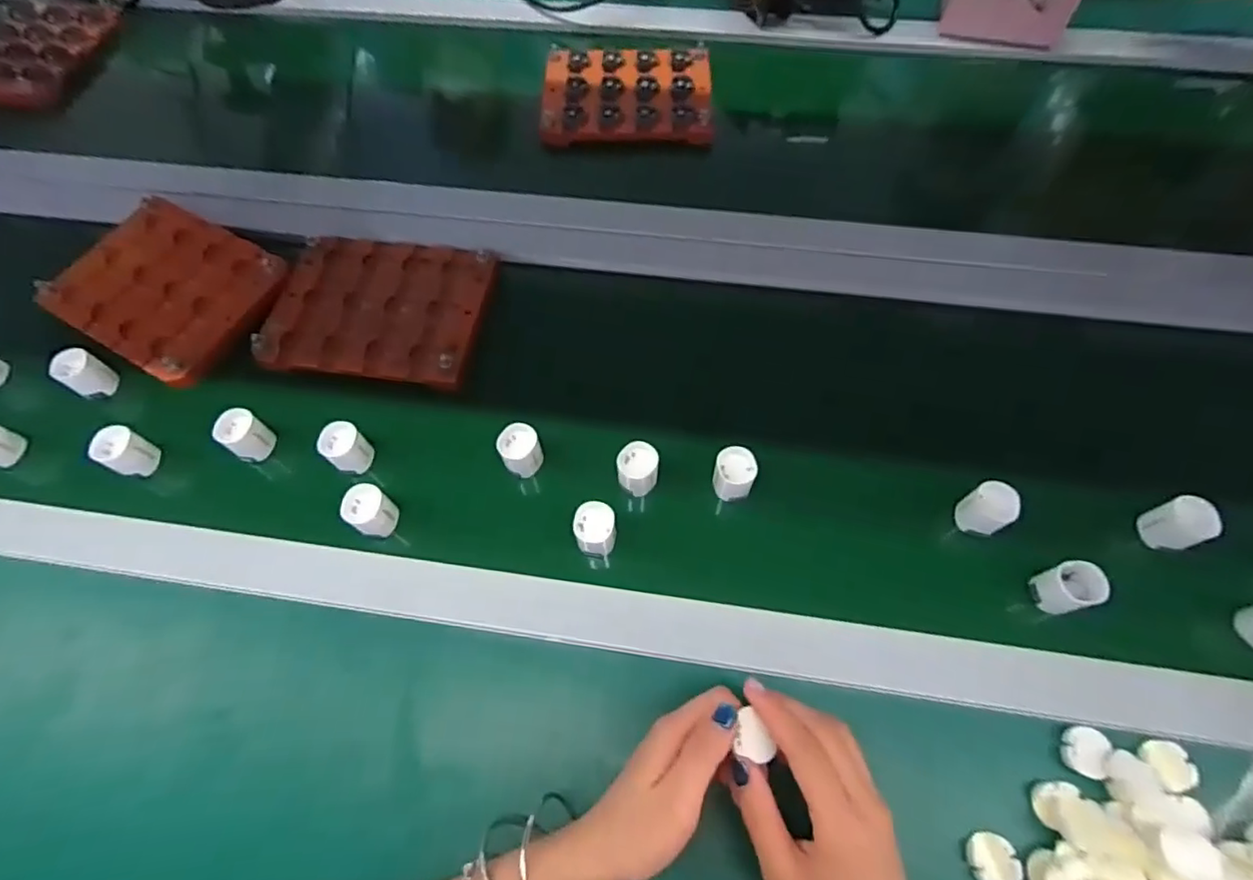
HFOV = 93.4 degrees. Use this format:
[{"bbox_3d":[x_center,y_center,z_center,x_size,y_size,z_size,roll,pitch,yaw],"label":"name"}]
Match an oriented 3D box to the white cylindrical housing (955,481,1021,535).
[{"bbox_3d":[0.263,0.051,0.431,0.024,0.041,0.031,-26,65,-13],"label":"white cylindrical housing"}]

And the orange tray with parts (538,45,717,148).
[{"bbox_3d":[0.001,-0.398,0.683,0.189,0.027,0.148,1,62,1],"label":"orange tray with parts"}]

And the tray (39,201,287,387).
[{"bbox_3d":[-0.439,-0.151,0.557,0.203,0.023,0.150,27,65,13],"label":"tray"}]

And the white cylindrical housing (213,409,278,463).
[{"bbox_3d":[-0.311,-0.002,0.485,0.032,0.041,0.030,0,62,0],"label":"white cylindrical housing"}]

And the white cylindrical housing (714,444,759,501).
[{"bbox_3d":[0.083,0.026,0.455,0.030,0.032,0.031,0,62,0],"label":"white cylindrical housing"}]

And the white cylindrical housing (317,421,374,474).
[{"bbox_3d":[-0.226,0.008,0.477,0.032,0.037,0.031,0,62,0],"label":"white cylindrical housing"}]

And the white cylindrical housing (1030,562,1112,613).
[{"bbox_3d":[0.304,0.102,0.406,0.028,0.039,0.028,0,62,0],"label":"white cylindrical housing"}]

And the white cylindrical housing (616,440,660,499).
[{"bbox_3d":[0.009,0.022,0.458,0.030,0.035,0.030,0,62,0],"label":"white cylindrical housing"}]

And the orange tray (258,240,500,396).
[{"bbox_3d":[-0.228,-0.125,0.551,0.192,0.028,0.157,9,62,5],"label":"orange tray"}]

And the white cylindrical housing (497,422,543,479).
[{"bbox_3d":[-0.084,0.008,0.471,0.030,0.030,0.034,-20,64,-10],"label":"white cylindrical housing"}]

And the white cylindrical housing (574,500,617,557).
[{"bbox_3d":[-0.023,0.066,0.437,0.029,0.034,0.029,0,62,0],"label":"white cylindrical housing"}]

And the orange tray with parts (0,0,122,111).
[{"bbox_3d":[-0.760,-0.495,0.752,0.147,0.036,0.201,10,63,5],"label":"orange tray with parts"}]

